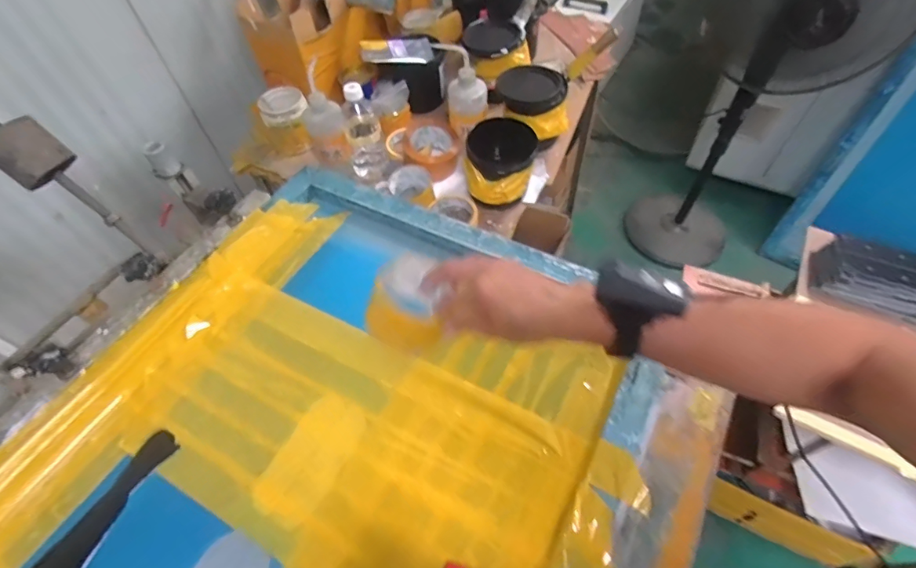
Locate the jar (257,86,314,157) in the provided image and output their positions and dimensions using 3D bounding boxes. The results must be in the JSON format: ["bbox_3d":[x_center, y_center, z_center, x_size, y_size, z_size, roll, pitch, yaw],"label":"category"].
[{"bbox_3d":[-0.354,-0.333,0.950,0.091,0.122,0.085,-1,56,2],"label":"jar"}]

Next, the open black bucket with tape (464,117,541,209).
[{"bbox_3d":[0.078,-0.201,0.799,0.123,0.121,0.130,2,56,5],"label":"open black bucket with tape"}]

